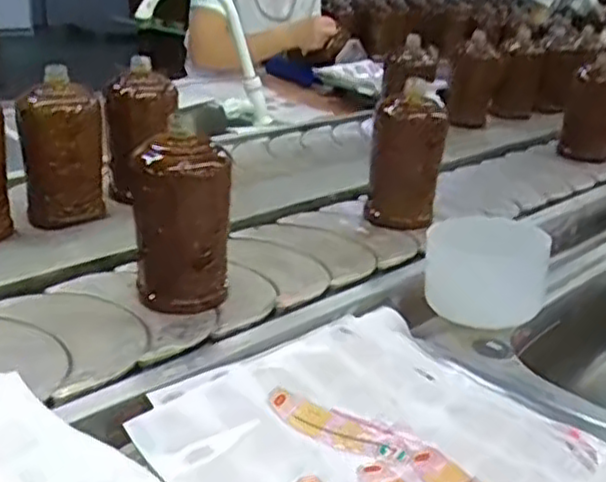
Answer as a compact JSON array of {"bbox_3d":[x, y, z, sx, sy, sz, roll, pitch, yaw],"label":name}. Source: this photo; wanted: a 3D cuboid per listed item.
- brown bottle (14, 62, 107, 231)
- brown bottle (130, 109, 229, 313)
[{"bbox_3d":[-0.286,-0.105,0.863,0.088,0.170,0.076,-10,27,-29],"label":"brown bottle"},{"bbox_3d":[-0.114,-0.023,0.702,0.076,0.173,0.065,21,29,33],"label":"brown bottle"}]

